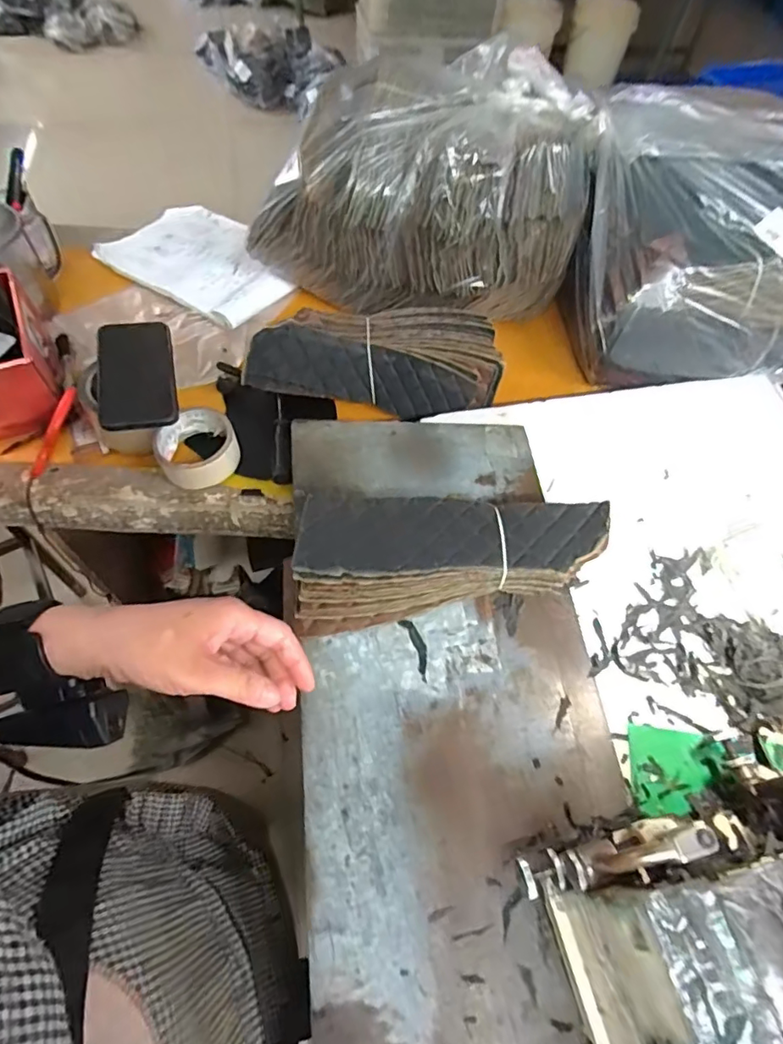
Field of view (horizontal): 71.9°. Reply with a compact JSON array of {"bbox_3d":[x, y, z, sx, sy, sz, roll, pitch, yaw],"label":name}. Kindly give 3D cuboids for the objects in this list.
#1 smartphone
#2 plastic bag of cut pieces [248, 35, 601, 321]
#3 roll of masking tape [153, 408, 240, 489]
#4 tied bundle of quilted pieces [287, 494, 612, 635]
[{"bbox_3d":[-0.277,-0.162,0.587,0.077,0.015,0.134,-9,67,-15],"label":"smartphone"},{"bbox_3d":[0.044,-0.439,0.694,0.387,0.191,0.259,10,60,3],"label":"plastic bag of cut pieces"},{"bbox_3d":[-0.217,-0.083,0.605,0.086,0.037,0.084,2,59,-3],"label":"roll of masking tape"},{"bbox_3d":[0.052,0.033,0.481,0.273,0.079,0.090,-5,60,-6],"label":"tied bundle of quilted pieces"}]

